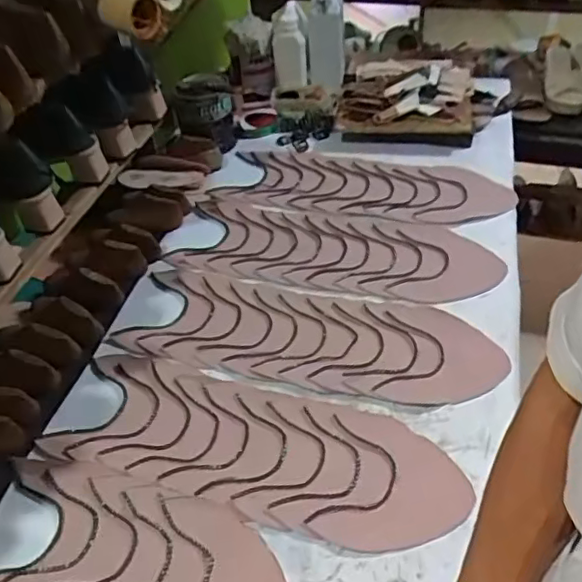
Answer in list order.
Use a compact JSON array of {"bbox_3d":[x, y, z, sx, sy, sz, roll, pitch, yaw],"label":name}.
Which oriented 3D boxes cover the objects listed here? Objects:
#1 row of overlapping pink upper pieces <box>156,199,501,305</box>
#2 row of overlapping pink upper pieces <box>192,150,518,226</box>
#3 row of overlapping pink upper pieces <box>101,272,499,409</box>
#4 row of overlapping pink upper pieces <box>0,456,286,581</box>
[{"bbox_3d":[0.071,-0.069,0.953,0.493,0.009,0.190,10,48,14],"label":"row of overlapping pink upper pieces"},{"bbox_3d":[0.119,-0.194,1.068,0.516,0.011,0.185,7,47,12],"label":"row of overlapping pink upper pieces"},{"bbox_3d":[0.022,0.062,0.831,0.509,0.009,0.169,8,47,13],"label":"row of overlapping pink upper pieces"},{"bbox_3d":[-0.171,0.282,0.632,0.334,0.006,0.157,9,48,14],"label":"row of overlapping pink upper pieces"}]

